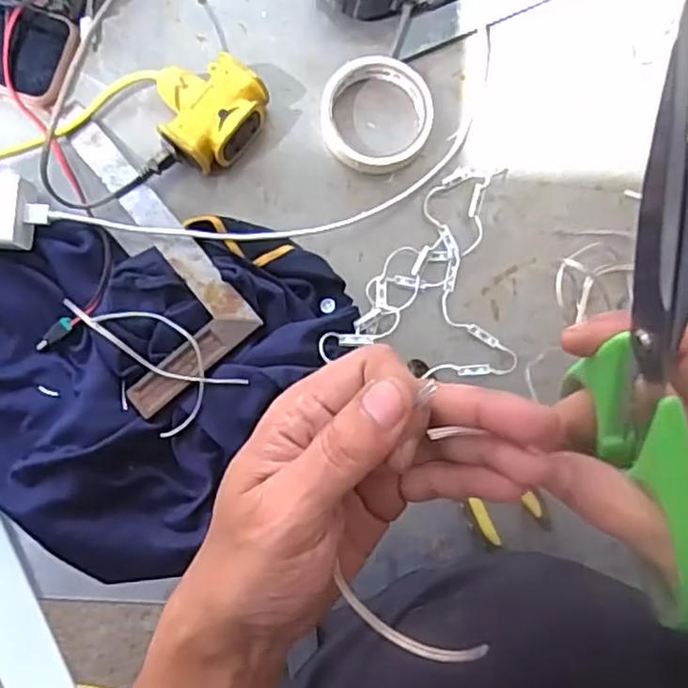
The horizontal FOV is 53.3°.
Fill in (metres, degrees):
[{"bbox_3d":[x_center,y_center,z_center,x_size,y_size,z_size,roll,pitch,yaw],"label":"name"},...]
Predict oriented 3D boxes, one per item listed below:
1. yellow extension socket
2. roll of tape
[{"bbox_3d":[-0.112,-0.187,0.550,0.084,0.045,0.084,32,82,-1],"label":"yellow extension socket"},{"bbox_3d":[0.026,-0.189,0.568,0.090,0.028,0.086,0,88,-2],"label":"roll of tape"}]

